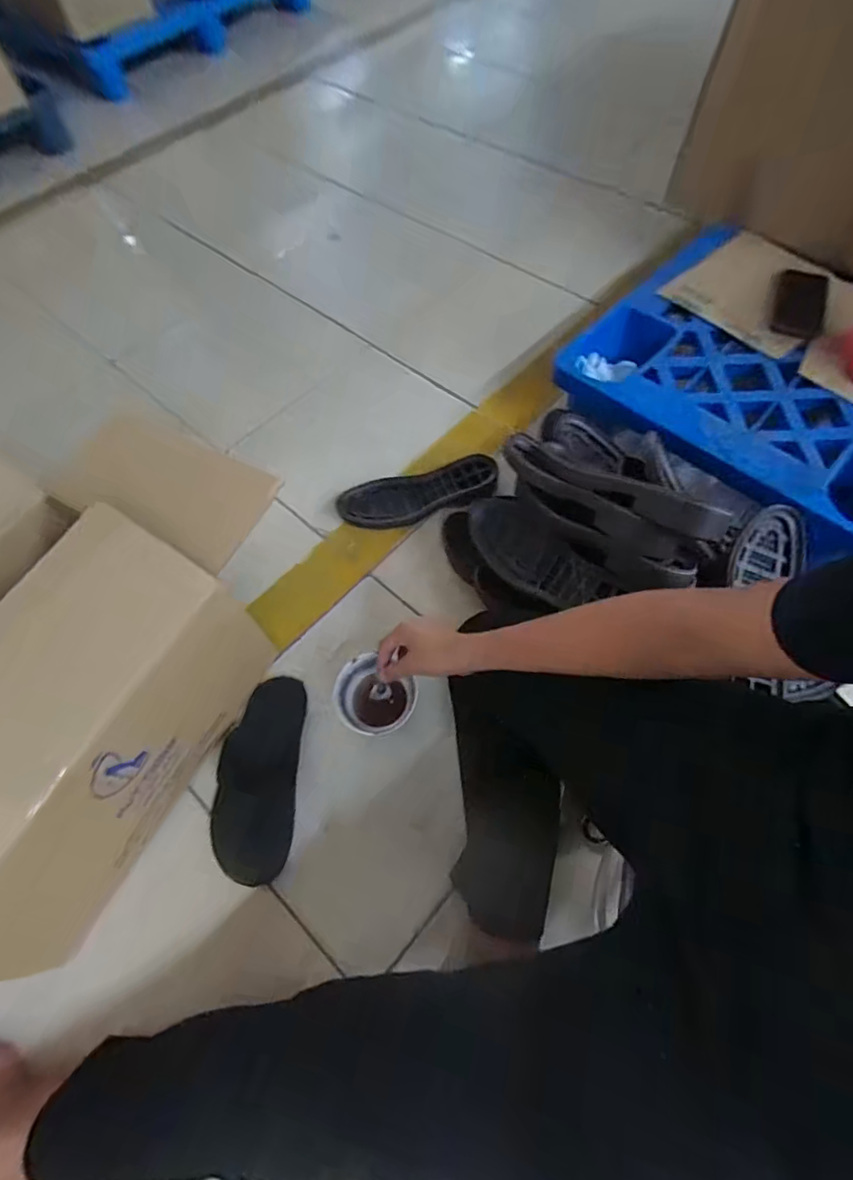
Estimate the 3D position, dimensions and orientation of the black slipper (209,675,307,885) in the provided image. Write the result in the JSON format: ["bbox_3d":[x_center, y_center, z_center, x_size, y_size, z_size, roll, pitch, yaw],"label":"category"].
[{"bbox_3d":[-0.226,0.245,0.702,0.100,0.038,0.254,-1,61,1],"label":"black slipper"}]

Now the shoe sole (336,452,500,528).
[{"bbox_3d":[-0.015,-0.167,0.891,0.273,0.037,0.092,-16,77,1],"label":"shoe sole"}]

